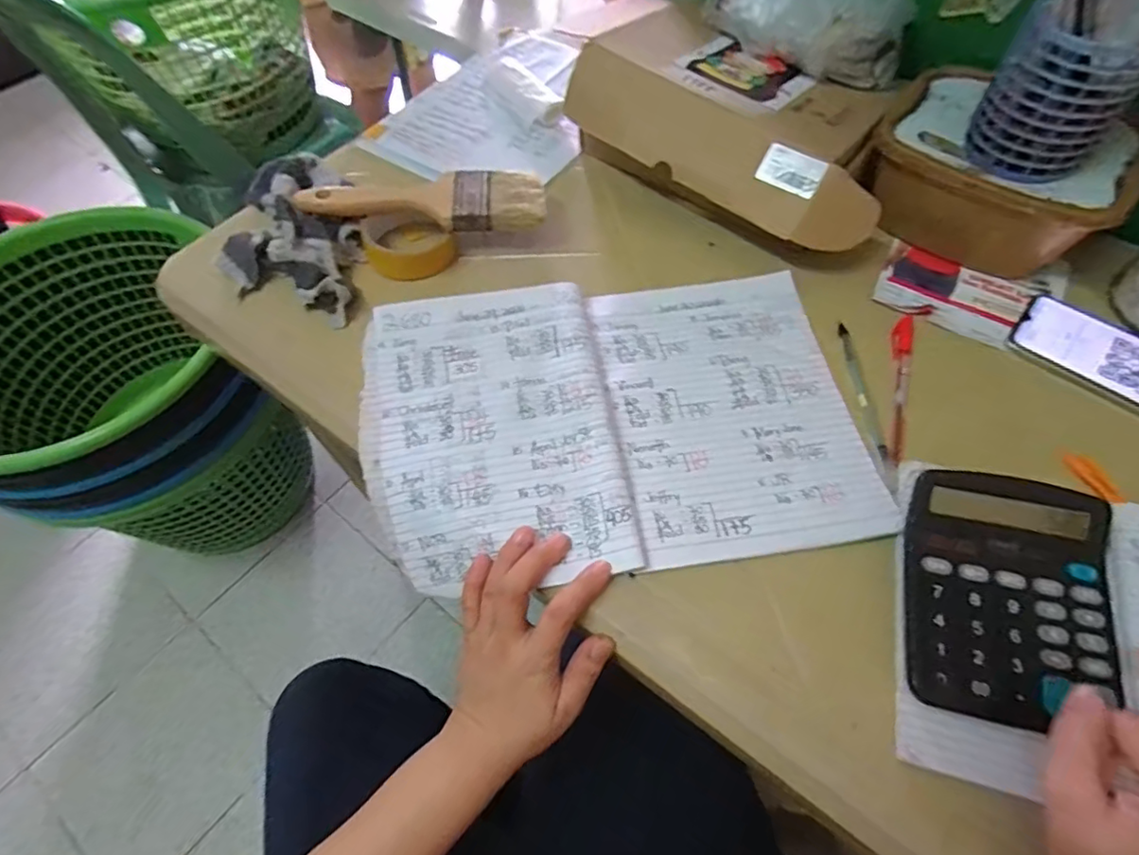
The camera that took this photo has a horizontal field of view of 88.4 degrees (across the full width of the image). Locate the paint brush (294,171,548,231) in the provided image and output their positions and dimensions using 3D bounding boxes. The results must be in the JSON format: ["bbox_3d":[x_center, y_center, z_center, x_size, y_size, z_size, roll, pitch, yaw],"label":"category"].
[{"bbox_3d":[-0.130,-0.205,0.529,0.213,0.019,0.063,-3,59,-1],"label":"paint brush"}]

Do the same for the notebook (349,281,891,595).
[{"bbox_3d":[0.031,-0.009,0.457,0.366,0.040,0.242,-7,60,-3],"label":"notebook"}]

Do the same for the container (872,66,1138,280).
[{"bbox_3d":[0.366,-0.223,0.521,0.191,0.096,0.160,18,61,11],"label":"container"}]

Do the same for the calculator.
[{"bbox_3d":[0.274,0.101,0.357,0.117,0.030,0.144,11,60,7],"label":"calculator"}]

